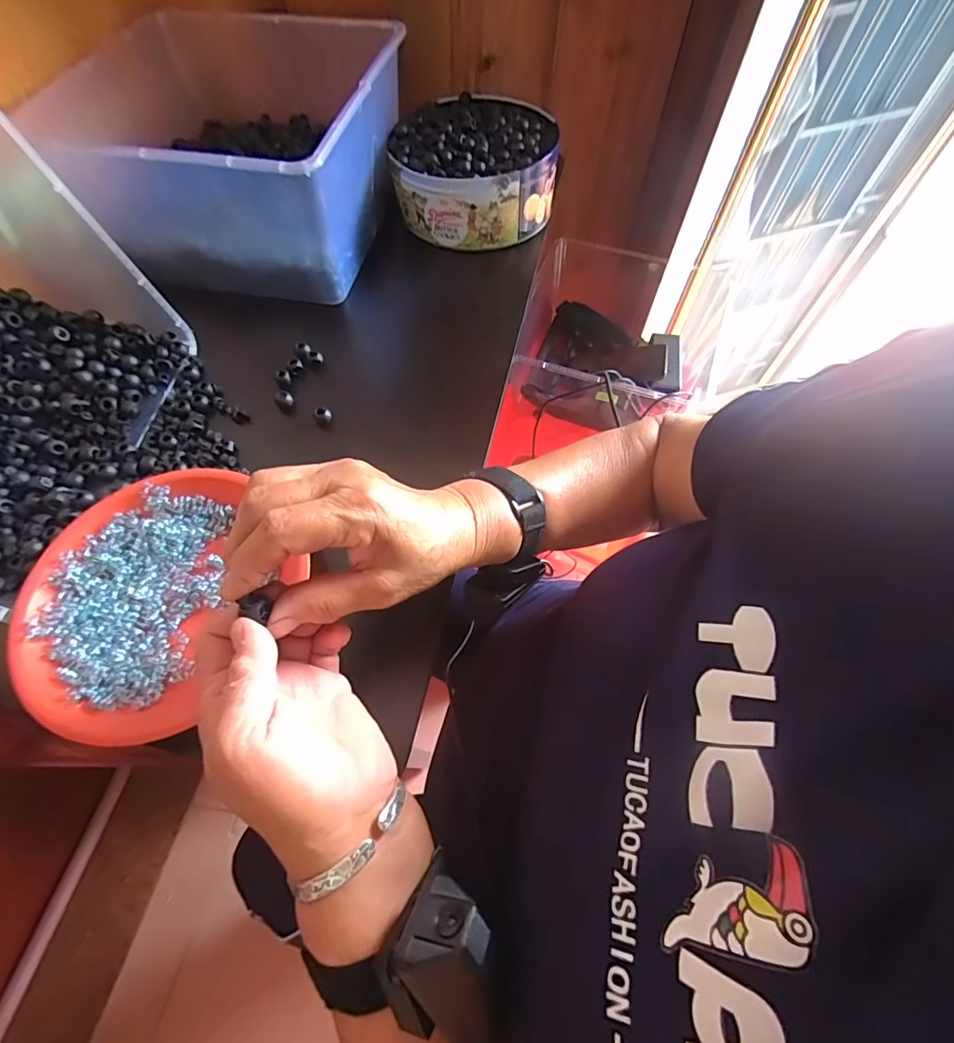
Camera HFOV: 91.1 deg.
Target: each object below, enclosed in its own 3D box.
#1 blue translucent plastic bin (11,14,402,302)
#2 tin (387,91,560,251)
[{"bbox_3d":[-0.240,-0.404,0.509,0.281,0.137,0.324,7,63,4],"label":"blue translucent plastic bin"},{"bbox_3d":[0.001,-0.412,0.548,0.175,0.073,0.178,5,62,3],"label":"tin"}]

